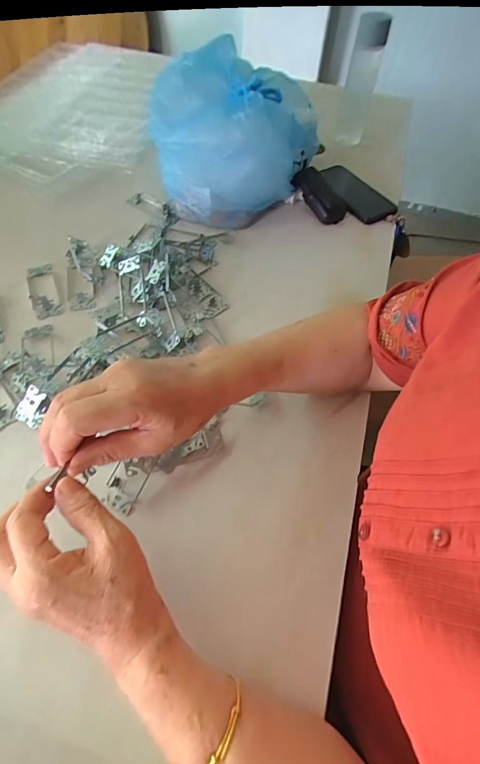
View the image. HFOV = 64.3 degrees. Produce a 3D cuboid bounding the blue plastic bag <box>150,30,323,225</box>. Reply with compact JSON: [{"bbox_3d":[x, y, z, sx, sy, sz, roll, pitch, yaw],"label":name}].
[{"bbox_3d":[-0.007,-0.417,0.645,0.271,0.169,0.220,-28,62,-20],"label":"blue plastic bag"}]

